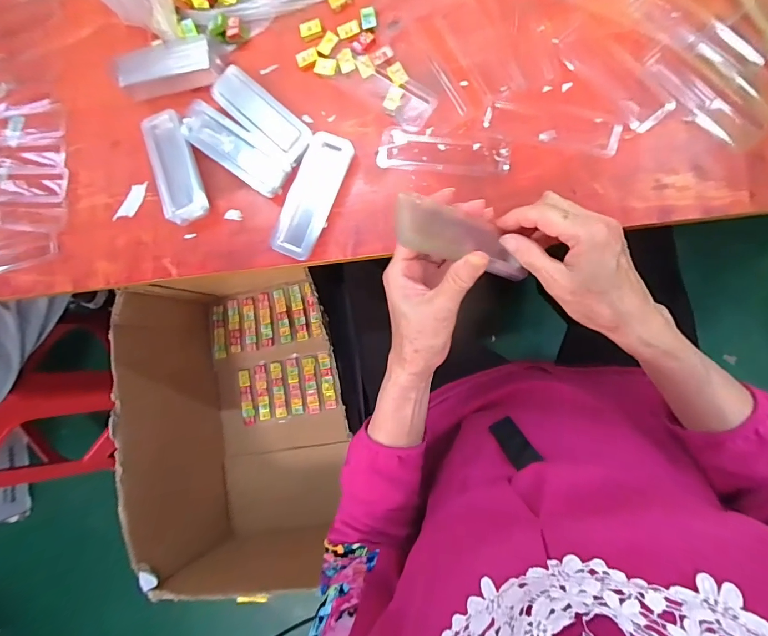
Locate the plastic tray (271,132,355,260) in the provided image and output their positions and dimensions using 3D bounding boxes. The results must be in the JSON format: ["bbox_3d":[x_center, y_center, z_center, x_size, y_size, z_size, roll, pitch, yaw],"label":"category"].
[{"bbox_3d":[-0.080,-0.136,0.459,0.052,0.024,0.139,24,91,12],"label":"plastic tray"}]

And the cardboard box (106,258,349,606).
[{"bbox_3d":[-0.270,0.200,0.815,0.316,0.316,0.588,-8,85,11],"label":"cardboard box"}]

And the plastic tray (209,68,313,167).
[{"bbox_3d":[-0.141,-0.236,0.474,0.146,0.017,0.045,42,94,11],"label":"plastic tray"}]

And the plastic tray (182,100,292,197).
[{"bbox_3d":[-0.176,-0.200,0.483,0.152,0.013,0.049,36,93,11],"label":"plastic tray"}]

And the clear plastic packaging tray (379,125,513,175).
[{"bbox_3d":[0.064,-0.179,0.443,0.137,0.007,0.041,6,87,12],"label":"clear plastic packaging tray"}]

